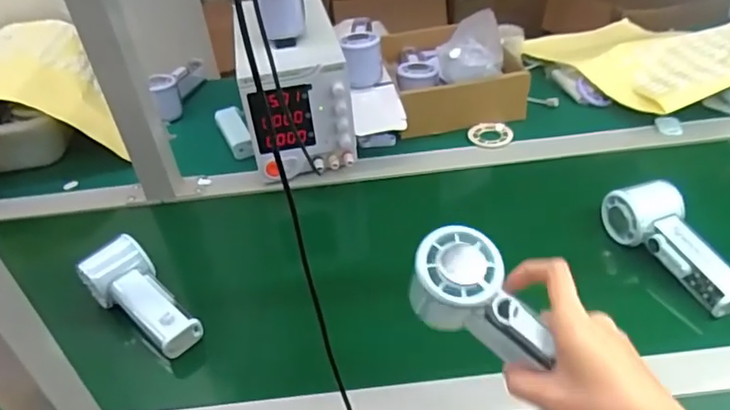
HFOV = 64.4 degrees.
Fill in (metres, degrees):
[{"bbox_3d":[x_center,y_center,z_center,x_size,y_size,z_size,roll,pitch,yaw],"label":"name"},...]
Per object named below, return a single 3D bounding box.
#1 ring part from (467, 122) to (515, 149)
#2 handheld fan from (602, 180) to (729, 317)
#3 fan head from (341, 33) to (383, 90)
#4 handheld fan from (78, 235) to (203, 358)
[{"bbox_3d":[0.170,-0.094,0.777,0.051,0.010,0.055,-4,38,3],"label":"ring part"},{"bbox_3d":[0.301,0.033,0.559,0.059,0.052,0.155,-18,40,-14],"label":"handheld fan"},{"bbox_3d":[-0.003,-0.191,0.764,0.050,0.059,0.046,-8,38,-2],"label":"fan head"},{"bbox_3d":[-0.219,0.090,0.560,0.060,0.047,0.134,-32,45,-29],"label":"handheld fan"}]

